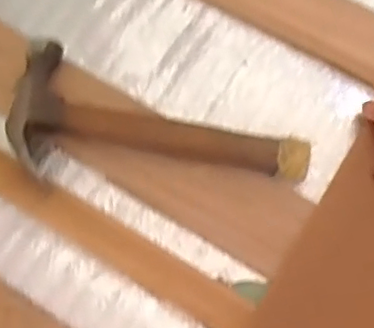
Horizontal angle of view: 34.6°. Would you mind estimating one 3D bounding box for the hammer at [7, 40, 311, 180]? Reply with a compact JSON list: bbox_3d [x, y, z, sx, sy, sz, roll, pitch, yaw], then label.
[{"bbox_3d":[-0.025,-0.044,0.564,0.271,0.041,0.122,4,68,3],"label":"hammer"}]

